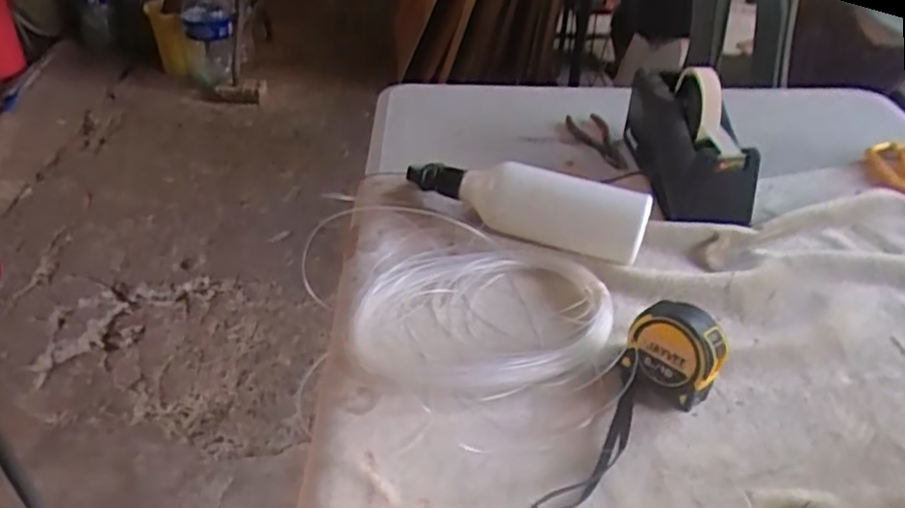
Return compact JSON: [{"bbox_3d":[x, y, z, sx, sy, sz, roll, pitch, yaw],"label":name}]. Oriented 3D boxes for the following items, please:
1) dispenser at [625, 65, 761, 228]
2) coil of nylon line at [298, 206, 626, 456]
[{"bbox_3d":[0.252,-0.125,0.696,0.079,0.112,0.191,0,38,-4],"label":"dispenser"},{"bbox_3d":[0.027,0.049,0.544,0.213,0.020,0.151,-12,40,-18],"label":"coil of nylon line"}]

